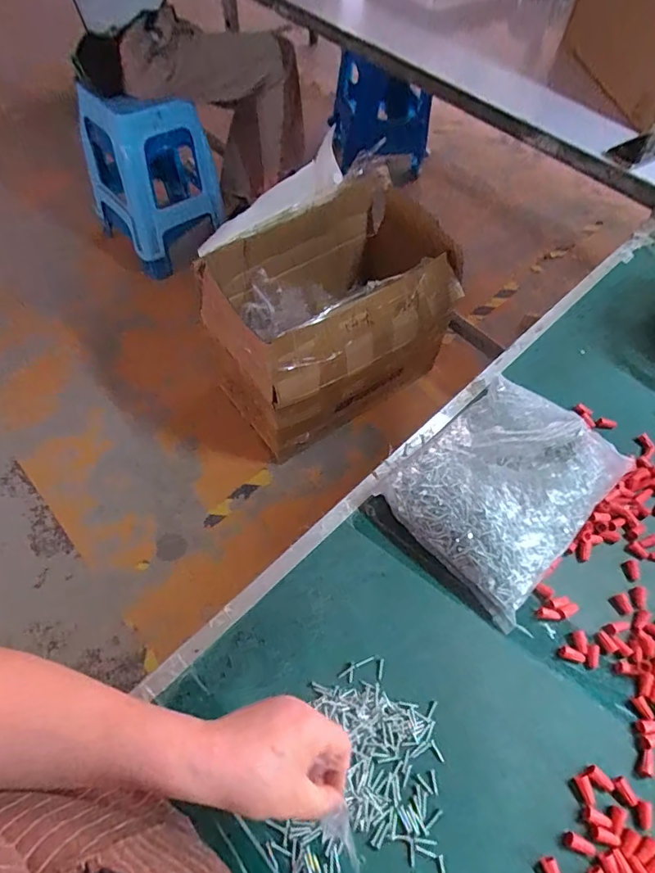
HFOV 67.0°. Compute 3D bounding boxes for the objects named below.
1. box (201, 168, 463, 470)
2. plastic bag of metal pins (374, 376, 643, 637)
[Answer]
[{"bbox_3d":[0.024,-0.351,1.440,0.692,0.437,0.447,-28,64,-18],"label":"box"},{"bbox_3d":[0.212,0.048,0.589,0.254,0.073,0.204,-38,67,-23],"label":"plastic bag of metal pins"}]

